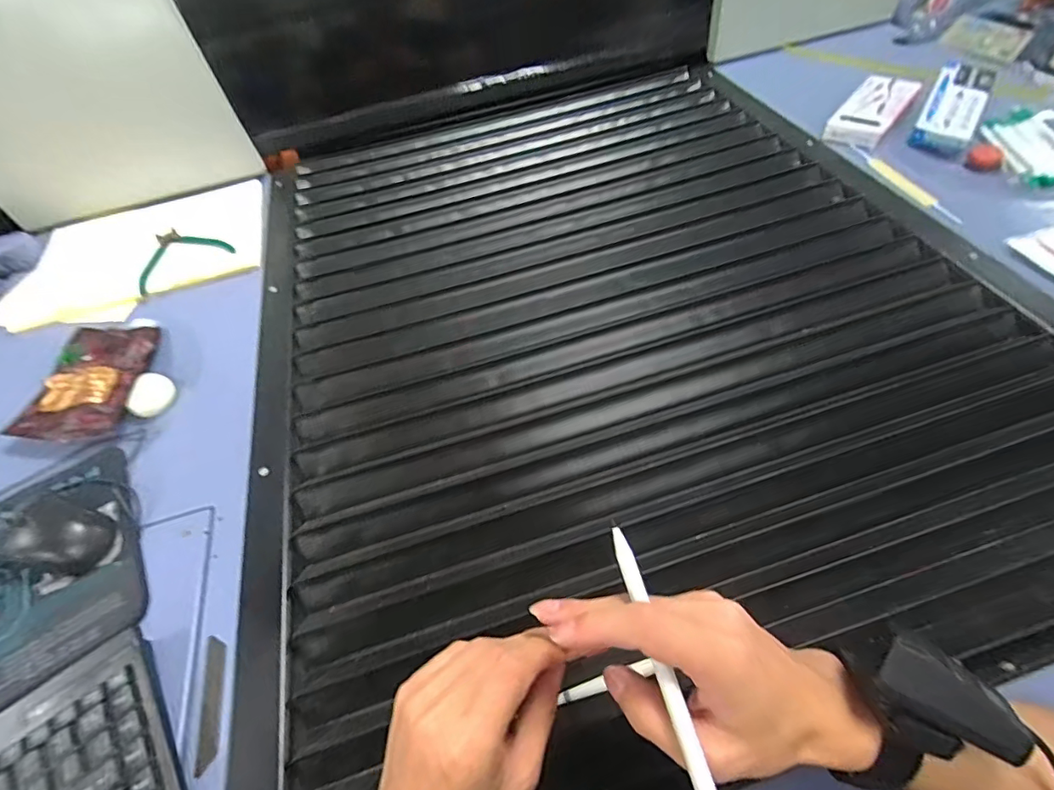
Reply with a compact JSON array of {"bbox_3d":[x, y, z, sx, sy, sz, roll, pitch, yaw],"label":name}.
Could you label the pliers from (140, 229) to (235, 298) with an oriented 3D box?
[{"bbox_3d":[-0.489,-0.201,0.686,0.123,0.010,0.125,-36,58,-21],"label":"pliers"}]

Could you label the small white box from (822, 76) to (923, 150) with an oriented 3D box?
[{"bbox_3d":[0.480,-0.398,0.688,0.073,0.028,0.167,31,63,27],"label":"small white box"}]

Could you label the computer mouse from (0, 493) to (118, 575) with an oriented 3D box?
[{"bbox_3d":[-0.409,0.119,0.424,0.096,0.035,0.056,8,54,11],"label":"computer mouse"}]

